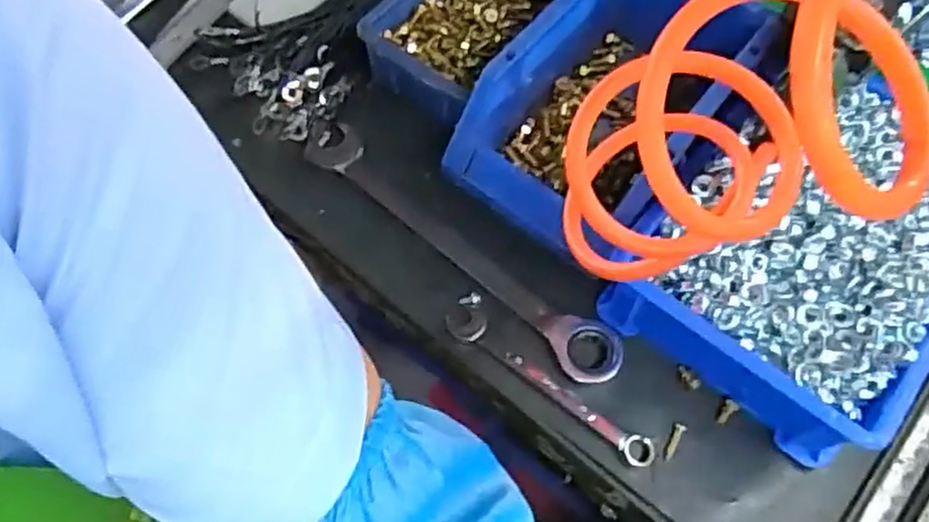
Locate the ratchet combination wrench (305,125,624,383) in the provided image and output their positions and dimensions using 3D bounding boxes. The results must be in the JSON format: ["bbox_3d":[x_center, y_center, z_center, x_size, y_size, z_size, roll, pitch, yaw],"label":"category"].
[{"bbox_3d":[-0.003,-0.009,0.426,0.224,0.012,0.033,39,70,16],"label":"ratchet combination wrench"}]

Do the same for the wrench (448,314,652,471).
[{"bbox_3d":[0.045,0.065,0.392,0.130,0.004,0.020,34,68,14],"label":"wrench"}]

